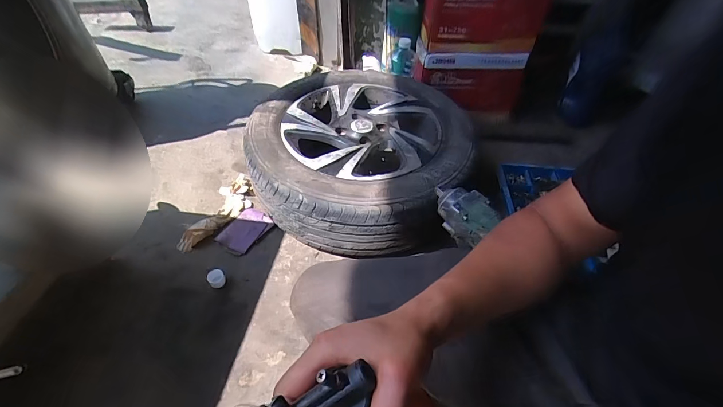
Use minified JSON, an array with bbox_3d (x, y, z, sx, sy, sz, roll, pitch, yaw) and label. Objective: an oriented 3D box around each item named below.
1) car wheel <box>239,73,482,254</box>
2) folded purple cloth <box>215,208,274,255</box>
[{"bbox_3d":[-0.005,-0.136,0.973,0.558,0.213,0.581,0,48,0],"label":"car wheel"},{"bbox_3d":[-0.309,0.071,0.917,0.113,0.023,0.141,22,51,19],"label":"folded purple cloth"}]

